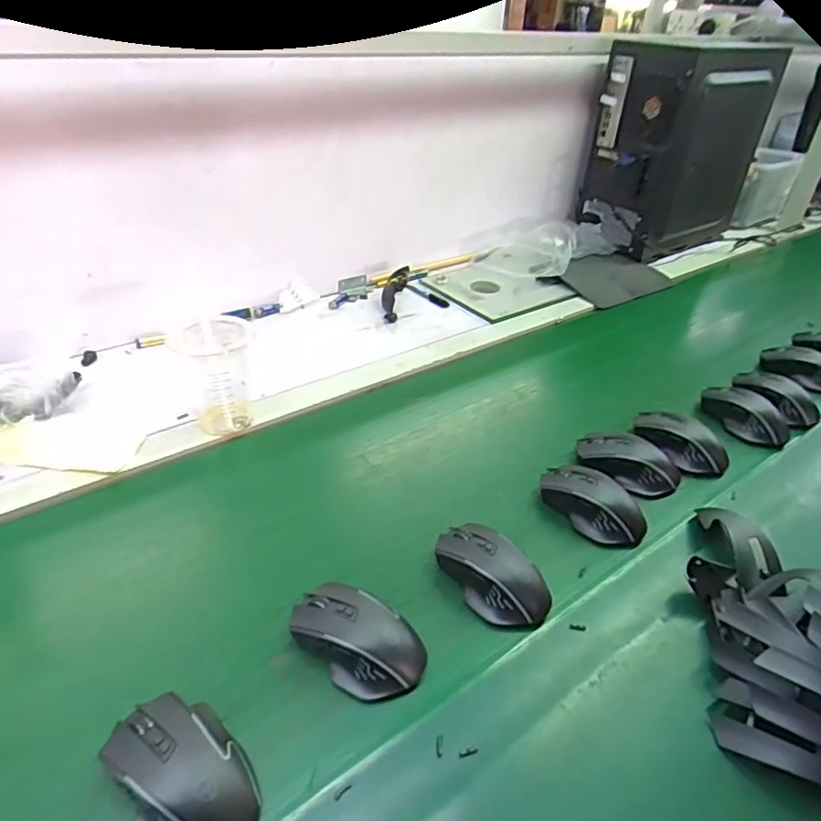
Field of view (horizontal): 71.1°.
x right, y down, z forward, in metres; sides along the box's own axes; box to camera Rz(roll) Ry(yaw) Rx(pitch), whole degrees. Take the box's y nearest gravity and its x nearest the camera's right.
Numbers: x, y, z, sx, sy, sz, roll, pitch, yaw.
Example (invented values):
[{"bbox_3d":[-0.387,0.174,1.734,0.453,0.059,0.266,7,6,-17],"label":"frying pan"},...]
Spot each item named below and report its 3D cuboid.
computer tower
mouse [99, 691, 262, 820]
[{"bbox_3d":[0.569,-0.549,1.230,0.370,0.388,0.220,-24,45,-33],"label":"computer tower"},{"bbox_3d":[-0.153,0.240,0.383,0.070,0.035,0.113,-28,47,-36],"label":"mouse"}]

